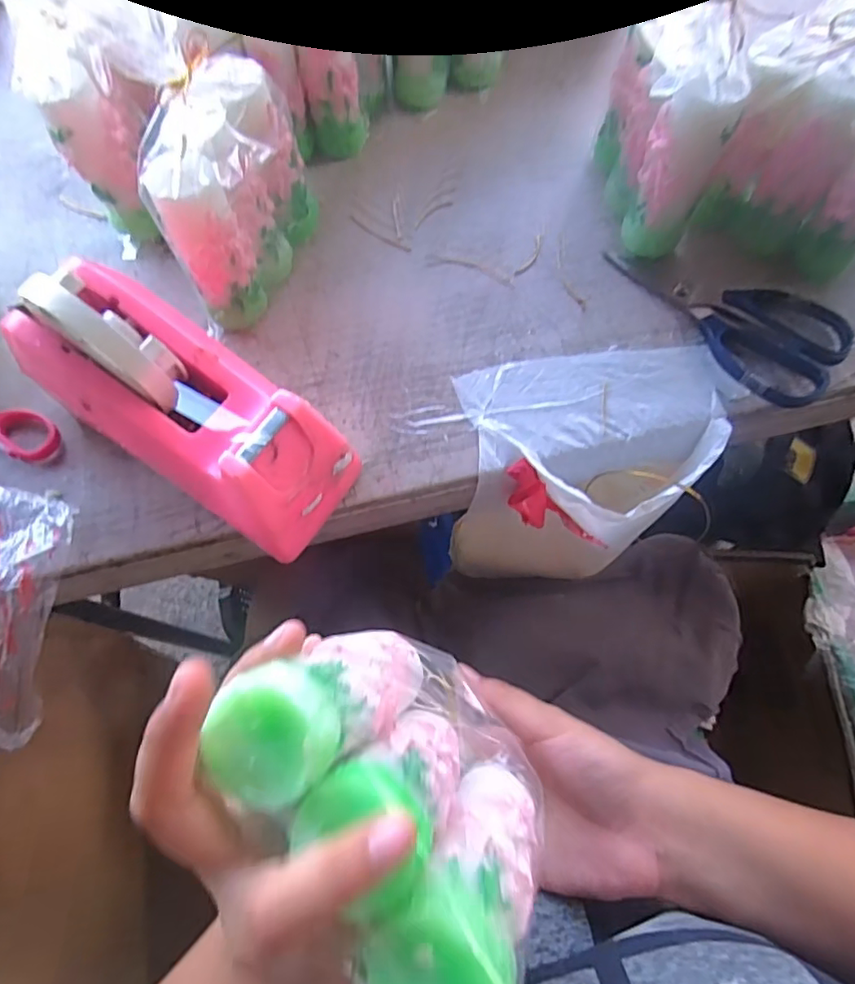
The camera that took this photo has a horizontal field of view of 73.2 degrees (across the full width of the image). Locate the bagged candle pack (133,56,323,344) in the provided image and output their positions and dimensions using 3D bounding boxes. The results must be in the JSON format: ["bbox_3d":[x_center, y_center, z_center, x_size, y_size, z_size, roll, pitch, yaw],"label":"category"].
[{"bbox_3d":[-0.119,-0.178,0.358,0.056,0.115,0.109,7,70,3],"label":"bagged candle pack"}]

